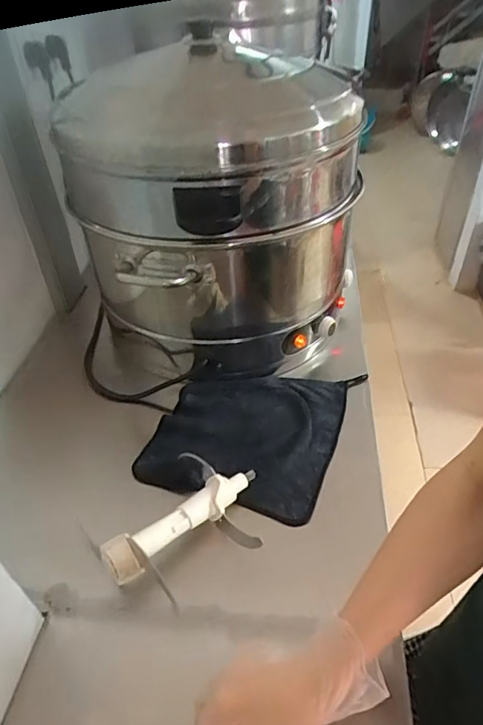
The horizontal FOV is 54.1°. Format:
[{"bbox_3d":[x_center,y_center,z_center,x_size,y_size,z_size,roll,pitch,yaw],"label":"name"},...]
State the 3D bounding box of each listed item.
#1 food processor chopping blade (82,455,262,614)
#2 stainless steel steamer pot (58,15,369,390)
[{"bbox_3d":[-0.066,0.206,0.616,0.231,0.069,0.154,-31,48,-27],"label":"food processor chopping blade"},{"bbox_3d":[-0.047,-0.241,0.856,0.447,0.466,0.379,-21,44,-18],"label":"stainless steel steamer pot"}]

